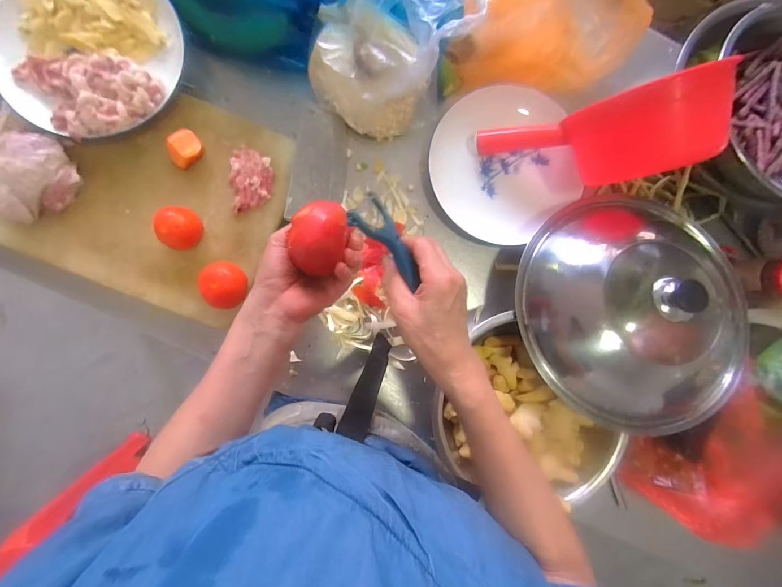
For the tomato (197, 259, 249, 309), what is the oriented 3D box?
[{"bbox_3d":[-0.226,-0.012,0.483,0.052,0.051,0.062,-30,92,-4],"label":"tomato"}]

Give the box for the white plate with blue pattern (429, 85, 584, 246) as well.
[{"bbox_3d":[0.175,-0.201,0.542,0.226,0.041,0.212,0,90,-5],"label":"white plate with blue pattern"}]

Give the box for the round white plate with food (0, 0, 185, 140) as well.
[{"bbox_3d":[-0.407,-0.335,0.470,0.227,0.051,0.240,0,90,-5],"label":"round white plate with food"}]

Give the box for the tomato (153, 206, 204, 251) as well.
[{"bbox_3d":[-0.288,-0.089,0.481,0.055,0.048,0.054,0,90,-5],"label":"tomato"}]

